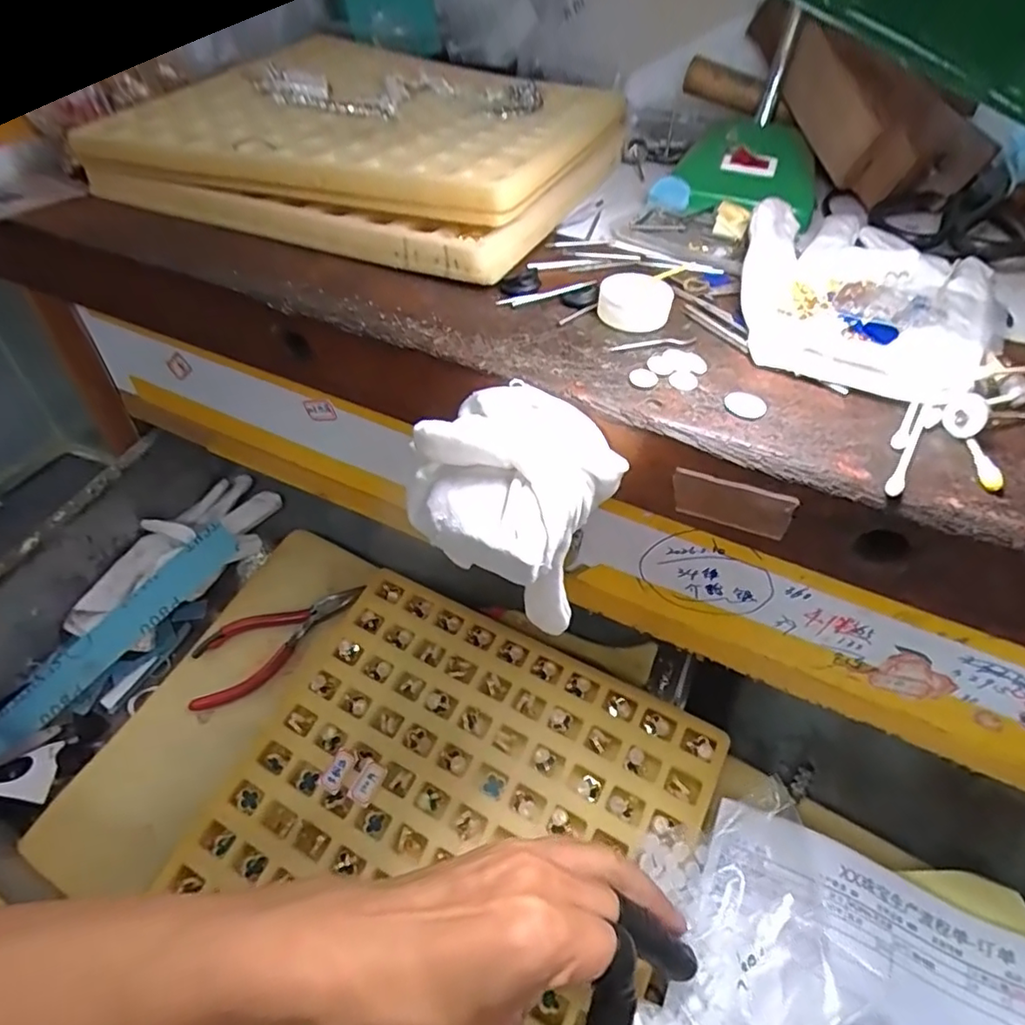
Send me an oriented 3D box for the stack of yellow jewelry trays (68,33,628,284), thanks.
[{"bbox_3d":[-0.071,-0.227,0.354,0.210,0.037,0.253,19,48,13],"label":"stack of yellow jewelry trays"}]

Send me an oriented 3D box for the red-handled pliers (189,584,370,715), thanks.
[{"bbox_3d":[-0.169,0.087,0.420,0.130,0.012,0.049,-33,56,-15],"label":"red-handled pliers"}]

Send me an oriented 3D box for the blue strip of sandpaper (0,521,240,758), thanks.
[{"bbox_3d":[-0.286,0.088,0.419,0.032,0.011,0.212,44,81,7],"label":"blue strip of sandpaper"}]

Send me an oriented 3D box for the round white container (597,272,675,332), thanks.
[{"bbox_3d":[0.056,-0.095,0.266,0.032,0.012,0.031,13,47,8],"label":"round white container"}]

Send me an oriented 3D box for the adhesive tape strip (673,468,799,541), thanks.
[{"bbox_3d":[0.082,-0.003,0.222,0.042,0.021,0.004,18,47,22],"label":"adhesive tape strip"}]

